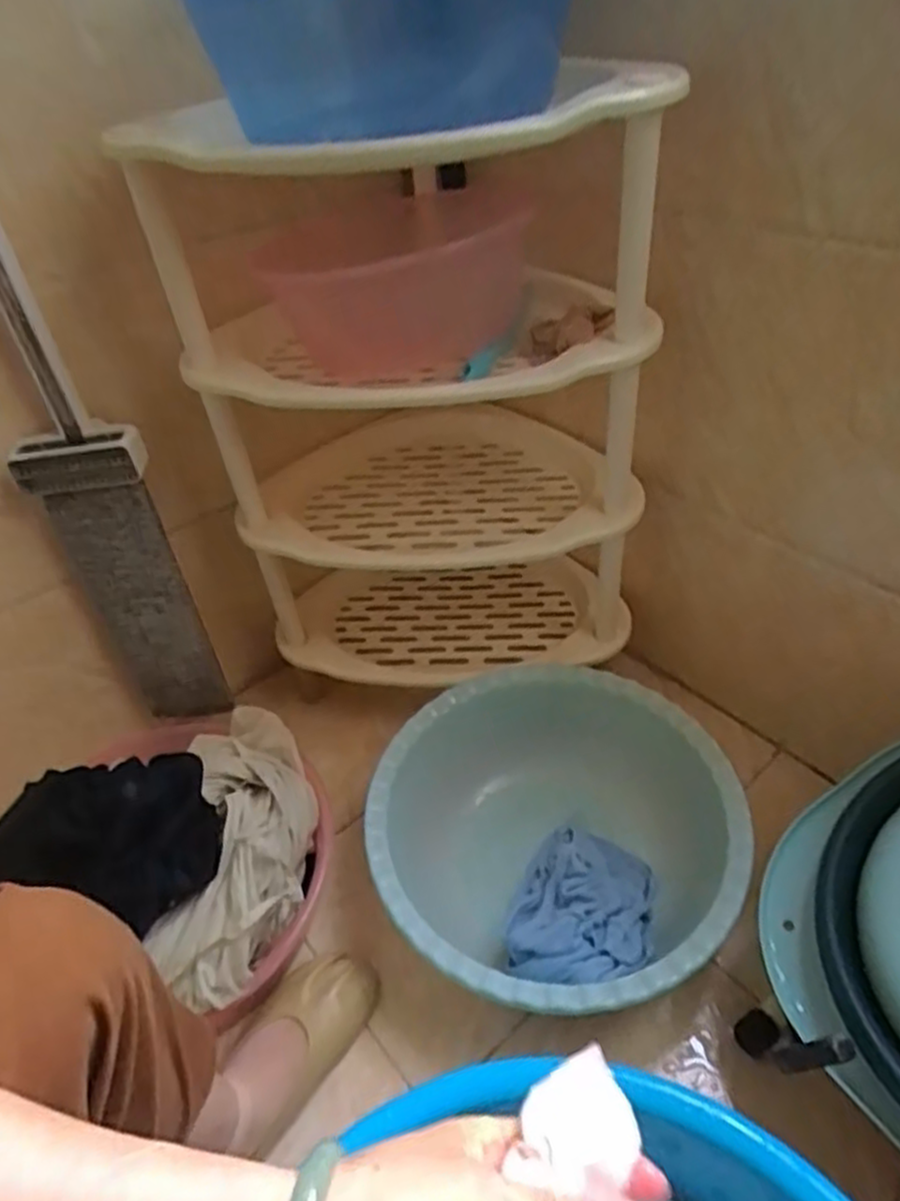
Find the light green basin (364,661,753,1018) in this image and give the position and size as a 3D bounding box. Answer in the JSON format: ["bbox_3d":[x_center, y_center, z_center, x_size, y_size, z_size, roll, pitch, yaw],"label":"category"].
[{"bbox_3d":[0.109,0.258,0.792,0.364,0.145,0.363,-4,41,3],"label":"light green basin"}]

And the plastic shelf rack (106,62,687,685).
[{"bbox_3d":[-0.040,-0.188,0.835,0.431,0.614,0.328,-17,42,-11],"label":"plastic shelf rack"}]

